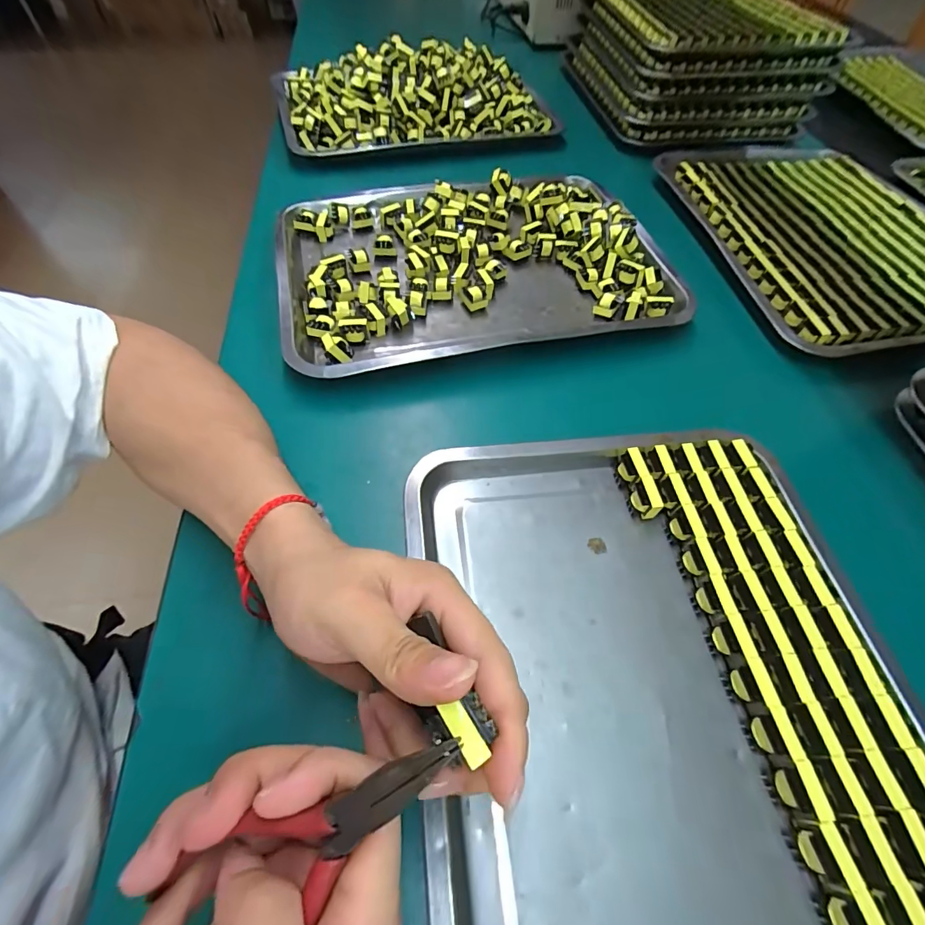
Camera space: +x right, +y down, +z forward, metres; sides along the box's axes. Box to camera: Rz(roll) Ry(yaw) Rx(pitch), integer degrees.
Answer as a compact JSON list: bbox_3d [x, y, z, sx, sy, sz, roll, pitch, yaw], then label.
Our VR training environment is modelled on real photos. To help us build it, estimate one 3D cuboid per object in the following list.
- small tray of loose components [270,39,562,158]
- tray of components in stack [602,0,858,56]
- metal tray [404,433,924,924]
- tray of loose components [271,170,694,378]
[{"bbox_3d":[-0.069,-0.530,0.626,0.385,0.063,0.235,-9,57,-7],"label":"small tray of loose components"},{"bbox_3d":[0.344,-0.659,0.644,0.249,0.025,0.348,-10,57,-6],"label":"tray of components in stack"},{"bbox_3d":[0.110,0.147,0.239,0.257,0.029,0.372,-6,57,-3],"label":"metal tray"},{"bbox_3d":[0.008,-0.206,0.449,0.370,0.031,0.268,-12,58,-9],"label":"tray of loose components"}]

